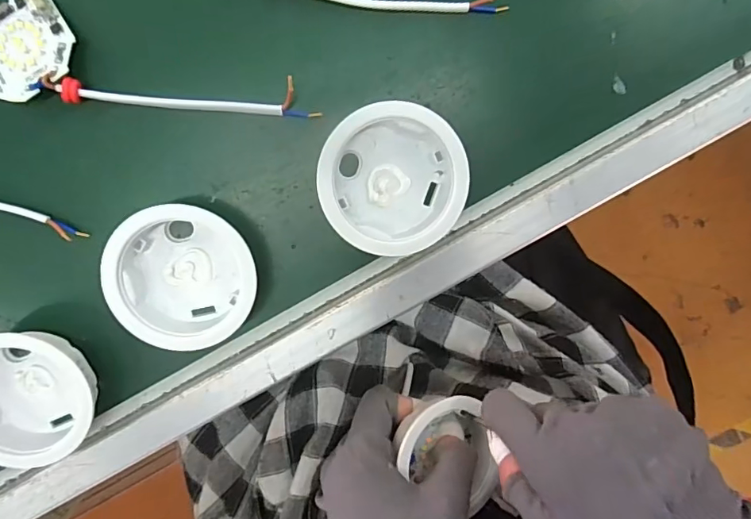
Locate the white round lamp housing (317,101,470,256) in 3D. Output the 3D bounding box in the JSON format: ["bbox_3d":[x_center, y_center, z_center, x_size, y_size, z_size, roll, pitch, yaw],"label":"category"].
[{"bbox_3d":[0.009,-0.039,0.253,0.070,0.023,0.073,0,96,-3],"label":"white round lamp housing"}]

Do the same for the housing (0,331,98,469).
[{"bbox_3d":[-0.183,0.071,0.265,0.067,0.027,0.070,0,96,-3],"label":"housing"}]

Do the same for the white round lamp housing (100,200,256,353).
[{"bbox_3d":[-0.097,0.009,0.258,0.071,0.024,0.067,0,96,-3],"label":"white round lamp housing"}]

